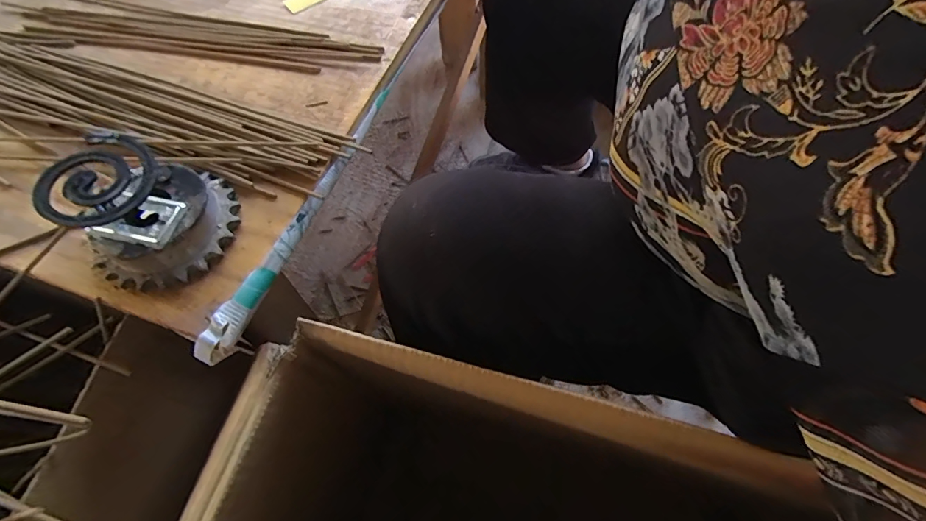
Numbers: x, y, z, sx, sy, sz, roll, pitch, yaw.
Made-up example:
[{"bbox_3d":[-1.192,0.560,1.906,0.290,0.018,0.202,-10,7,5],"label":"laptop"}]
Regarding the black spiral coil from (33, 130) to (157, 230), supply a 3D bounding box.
[{"bbox_3d":[-0.198,-0.044,0.235,0.048,0.011,0.060,16,65,9],"label":"black spiral coil"}]

